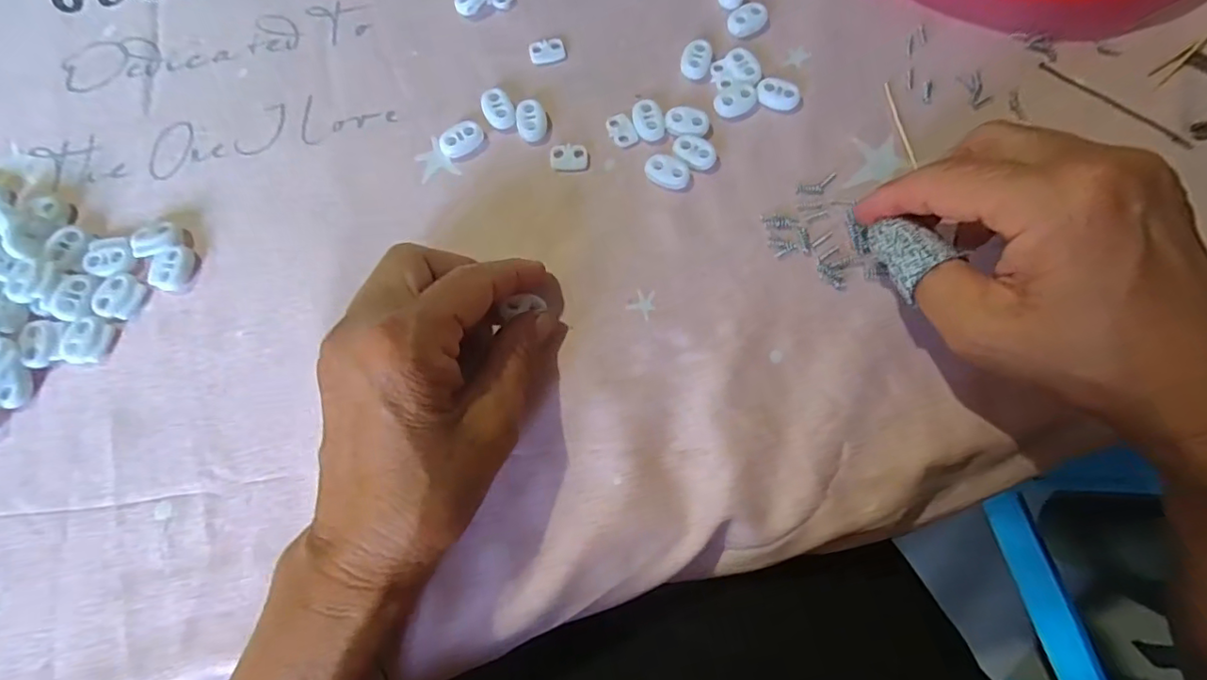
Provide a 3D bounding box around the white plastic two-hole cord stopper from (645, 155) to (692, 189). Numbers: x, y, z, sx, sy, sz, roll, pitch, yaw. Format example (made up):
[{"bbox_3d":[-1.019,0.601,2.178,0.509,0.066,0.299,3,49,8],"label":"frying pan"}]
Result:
[{"bbox_3d":[0.032,-0.083,0.275,0.023,0.004,0.015,21,77,6],"label":"white plastic two-hole cord stopper"}]

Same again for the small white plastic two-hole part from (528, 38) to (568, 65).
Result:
[{"bbox_3d":[-0.030,-0.153,0.295,0.019,0.004,0.014,-13,76,-3],"label":"small white plastic two-hole part"}]

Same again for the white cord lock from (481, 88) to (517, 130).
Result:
[{"bbox_3d":[-0.053,-0.117,0.284,0.014,0.006,0.022,-24,77,-5],"label":"white cord lock"}]

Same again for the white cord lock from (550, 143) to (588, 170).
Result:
[{"bbox_3d":[-0.017,-0.092,0.279,0.019,0.004,0.013,-4,76,0],"label":"white cord lock"}]

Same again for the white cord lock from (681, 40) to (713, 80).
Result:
[{"bbox_3d":[0.048,-0.146,0.292,0.015,0.007,0.022,14,76,4],"label":"white cord lock"}]

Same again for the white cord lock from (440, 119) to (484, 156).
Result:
[{"bbox_3d":[-0.071,-0.101,0.280,0.022,0.007,0.013,-30,77,-6],"label":"white cord lock"}]

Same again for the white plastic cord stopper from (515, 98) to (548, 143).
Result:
[{"bbox_3d":[-0.036,-0.111,0.283,0.015,0.005,0.021,-3,76,0],"label":"white plastic cord stopper"}]

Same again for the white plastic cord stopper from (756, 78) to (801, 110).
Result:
[{"bbox_3d":[0.089,-0.125,0.284,0.022,0.006,0.014,18,77,5],"label":"white plastic cord stopper"}]

